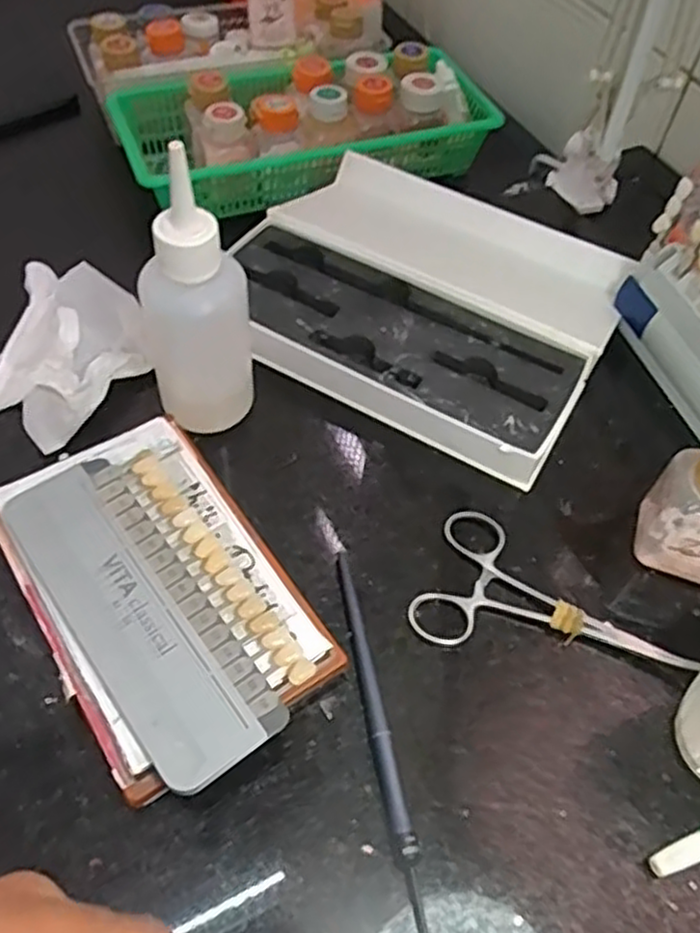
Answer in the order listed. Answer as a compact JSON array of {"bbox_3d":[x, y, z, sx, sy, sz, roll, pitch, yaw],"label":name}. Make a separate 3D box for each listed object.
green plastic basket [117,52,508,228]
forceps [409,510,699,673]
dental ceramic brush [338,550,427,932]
[{"bbox_3d":[-0.034,-0.278,0.606,0.280,0.075,0.123,-18,58,-17],"label":"green plastic basket"},{"bbox_3d":[0.091,0.055,0.338,0.121,0.009,0.068,9,54,2],"label":"forceps"},{"bbox_3d":[0.010,0.103,0.297,0.008,0.009,0.152,-8,55,-10],"label":"dental ceramic brush"}]

